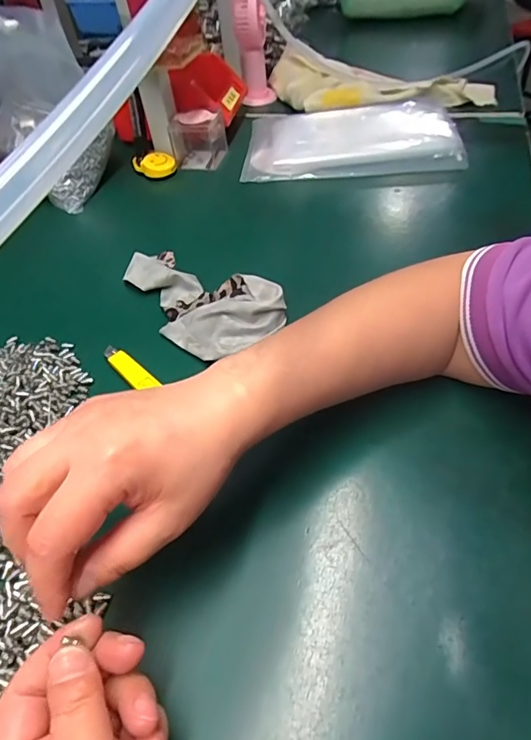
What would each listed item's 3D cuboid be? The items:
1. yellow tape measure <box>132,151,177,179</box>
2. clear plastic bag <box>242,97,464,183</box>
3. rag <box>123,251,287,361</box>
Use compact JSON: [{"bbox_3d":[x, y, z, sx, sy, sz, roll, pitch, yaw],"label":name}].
[{"bbox_3d":[-0.145,-0.267,0.623,0.057,0.025,0.036,18,53,22],"label":"yellow tape measure"},{"bbox_3d":[0.105,-0.301,0.620,0.256,0.032,0.189,1,48,8],"label":"clear plastic bag"},{"bbox_3d":[-0.061,-0.074,0.439,0.096,0.041,0.182,-29,51,-19],"label":"rag"}]

